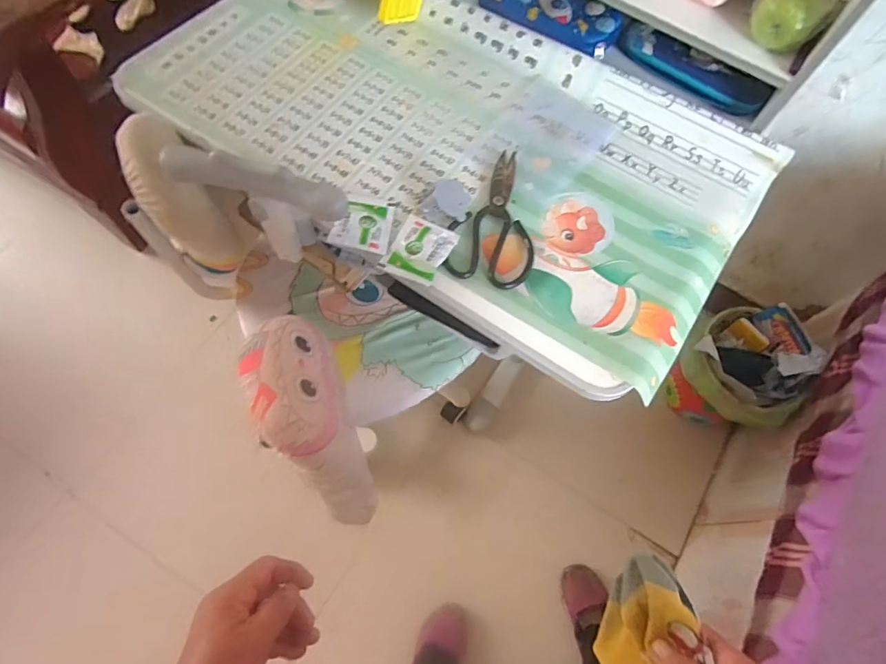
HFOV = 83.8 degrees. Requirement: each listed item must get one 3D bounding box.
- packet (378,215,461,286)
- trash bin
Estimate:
[{"bbox_3d":[-0.025,-0.096,0.573,0.067,0.008,0.079,22,72,14],"label":"packet"},{"bbox_3d":[0.641,0.086,1.095,0.227,0.256,0.226,1,68,-3],"label":"trash bin"}]

